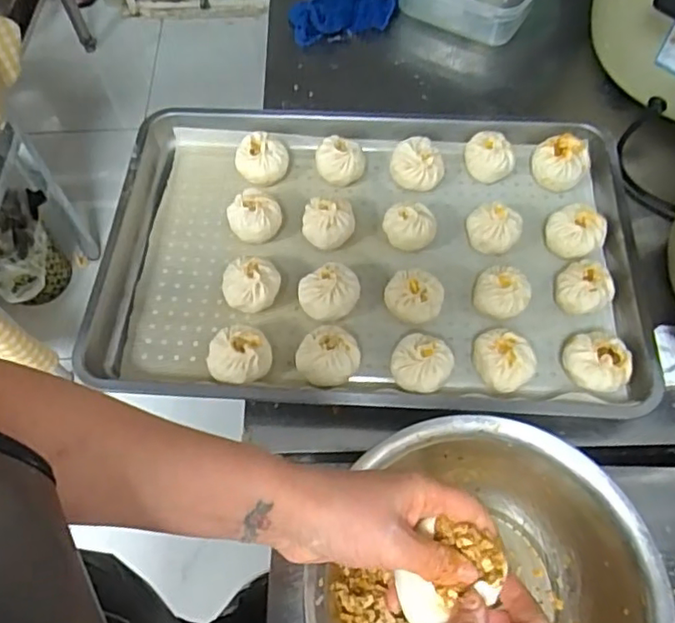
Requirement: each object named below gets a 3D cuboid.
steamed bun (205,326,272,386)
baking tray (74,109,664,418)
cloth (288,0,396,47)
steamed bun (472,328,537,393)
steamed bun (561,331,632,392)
[{"bbox_3d":[-0.101,0.050,0.635,0.063,0.044,0.059,-1,61,2],"label":"steamed bun"},{"bbox_3d":[0.035,-0.071,0.703,0.600,0.064,0.387,4,62,4],"label":"baking tray"},{"bbox_3d":[0.026,-0.459,0.908,0.204,0.046,0.112,-39,66,-17],"label":"cloth"},{"bbox_3d":[0.169,0.052,0.627,0.058,0.046,0.066,-36,66,-16],"label":"steamed bun"},{"bbox_3d":[0.261,0.054,0.620,0.065,0.046,0.062,-1,61,2],"label":"steamed bun"}]

